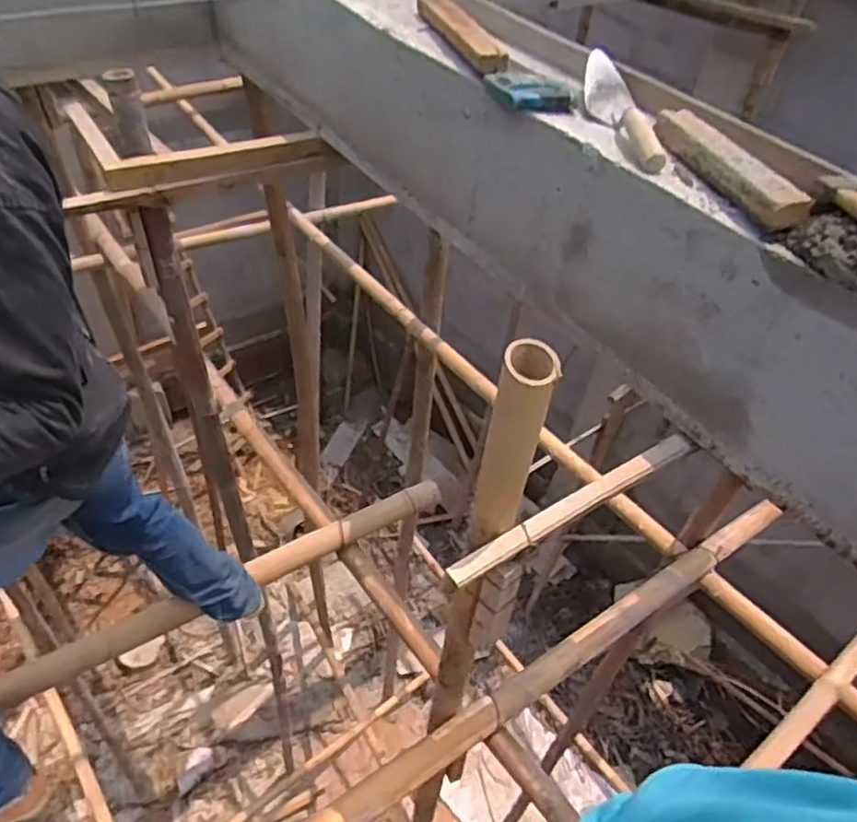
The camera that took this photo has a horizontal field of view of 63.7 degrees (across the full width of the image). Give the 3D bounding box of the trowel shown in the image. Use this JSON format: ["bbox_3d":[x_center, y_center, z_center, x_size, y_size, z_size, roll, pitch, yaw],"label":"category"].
[{"bbox_3d":[0.313,-0.493,1.119,0.082,0.057,0.302,-1,46,-9],"label":"trowel"}]

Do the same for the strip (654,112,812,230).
[{"bbox_3d":[0.433,-0.365,1.008,0.059,0.041,0.336,-8,48,-15],"label":"strip"}]

